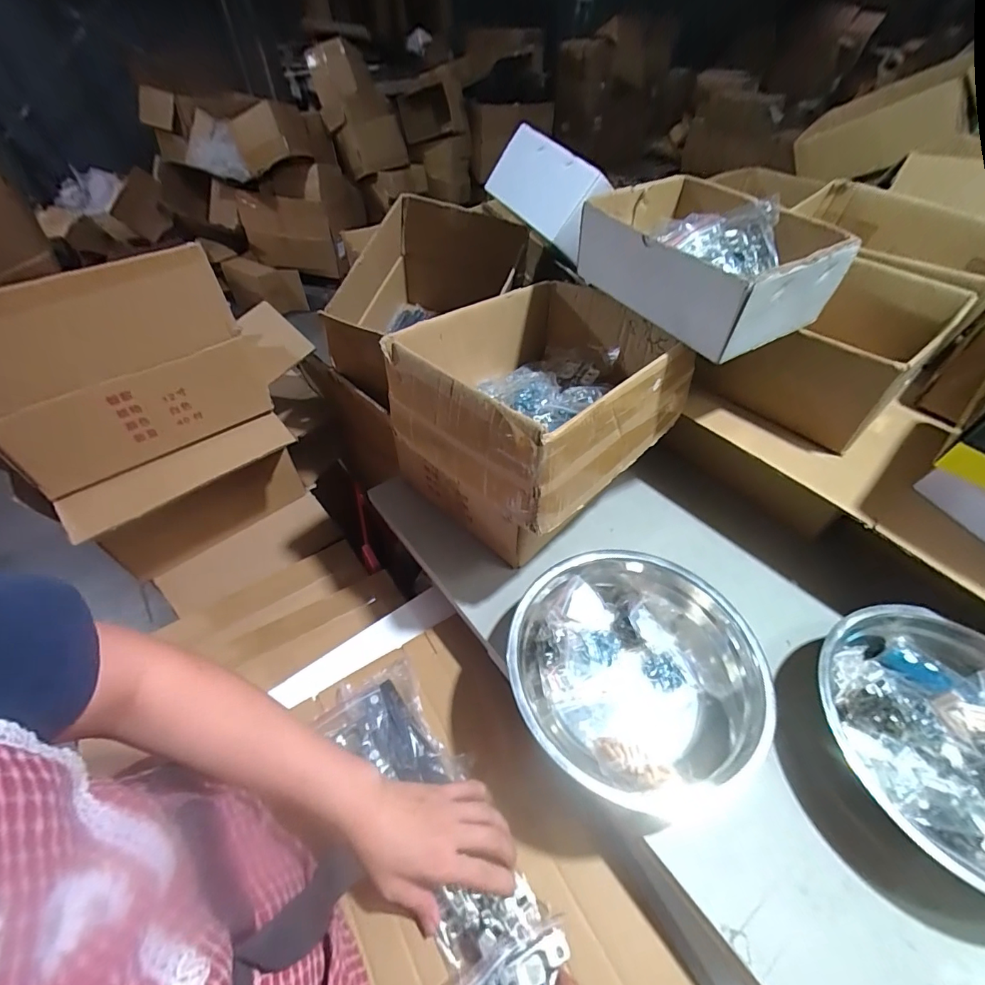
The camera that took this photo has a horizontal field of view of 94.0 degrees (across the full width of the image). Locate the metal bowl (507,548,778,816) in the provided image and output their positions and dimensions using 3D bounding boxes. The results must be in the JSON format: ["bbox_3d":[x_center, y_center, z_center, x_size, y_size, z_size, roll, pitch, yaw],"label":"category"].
[{"bbox_3d":[0.144,0.186,0.483,0.243,0.078,0.237,0,48,0],"label":"metal bowl"}]

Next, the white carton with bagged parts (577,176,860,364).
[{"bbox_3d":[0.246,-0.270,0.539,0.187,0.094,0.256,-26,54,-22],"label":"white carton with bagged parts"}]

